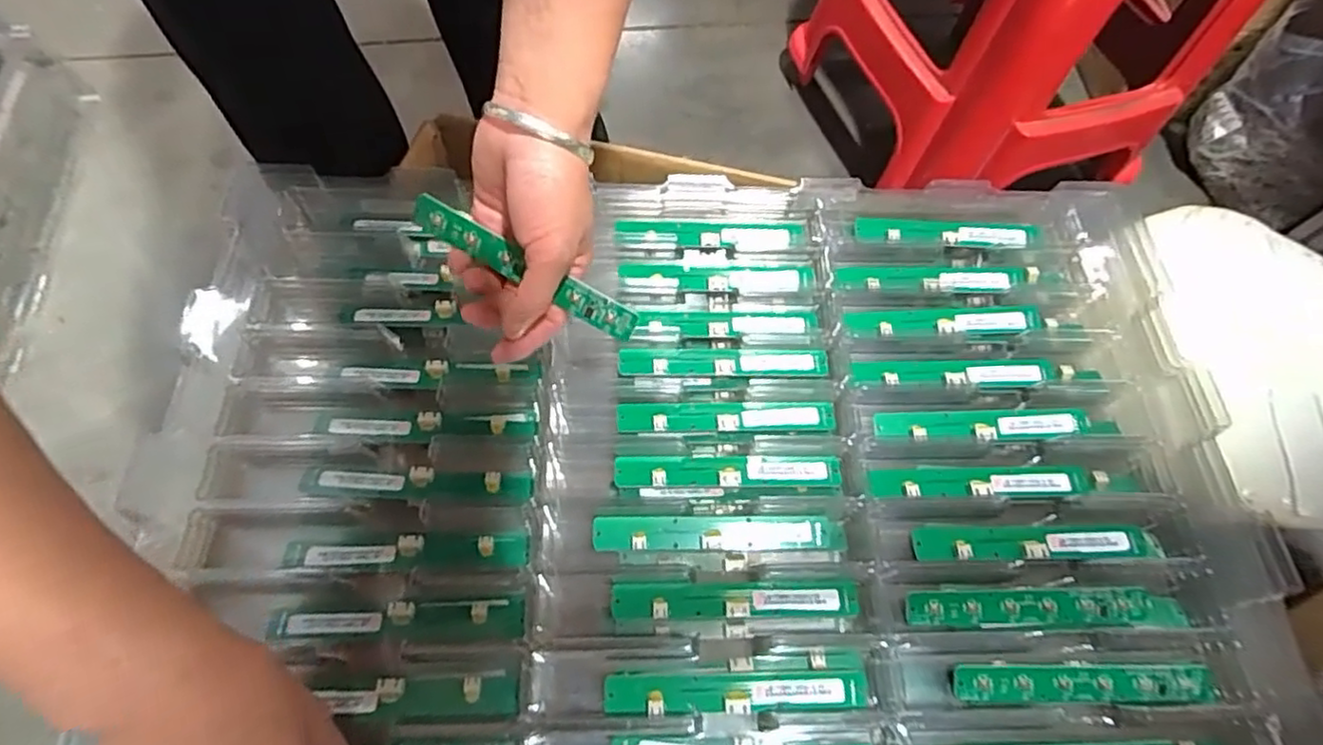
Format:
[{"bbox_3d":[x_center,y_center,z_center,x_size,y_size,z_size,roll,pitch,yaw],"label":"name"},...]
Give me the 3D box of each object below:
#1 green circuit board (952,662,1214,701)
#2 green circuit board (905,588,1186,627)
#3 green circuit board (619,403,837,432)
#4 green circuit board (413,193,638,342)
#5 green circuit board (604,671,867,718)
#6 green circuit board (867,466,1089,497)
[{"bbox_3d":[0.232,0.170,0.365,0.140,0.008,0.018,0,65,0],"label":"green circuit board"},{"bbox_3d":[0.223,0.134,0.381,0.163,0.007,0.020,0,65,0],"label":"green circuit board"},{"bbox_3d":[0.041,0.027,0.427,0.138,0.011,0.020,-2,66,-1],"label":"green circuit board"},{"bbox_3d":[-0.076,-0.056,0.367,0.136,0.022,0.005,31,28,2],"label":"green circuit board"},{"bbox_3d":[0.040,0.171,0.356,0.139,0.007,0.022,-1,48,-4],"label":"green circuit board"},{"bbox_3d":[0.198,0.067,0.415,0.140,0.010,0.020,-2,66,-1],"label":"green circuit board"}]

